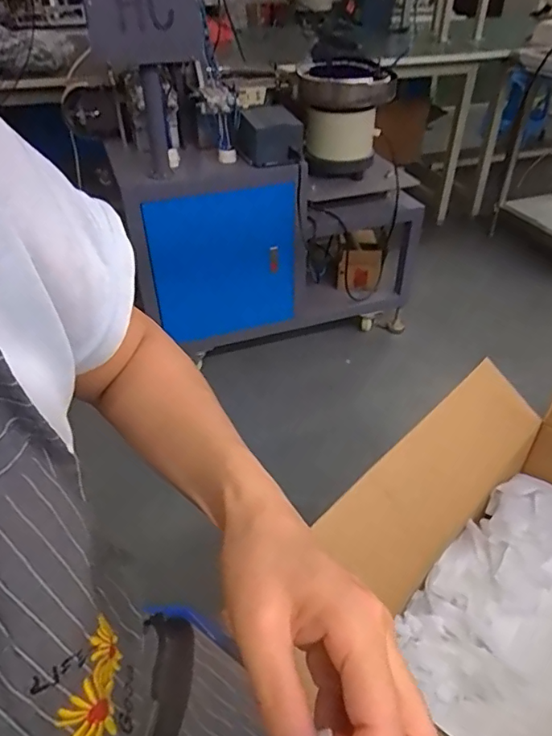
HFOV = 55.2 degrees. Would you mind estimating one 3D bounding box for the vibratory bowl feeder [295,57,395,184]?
[{"bbox_3d":[0.196,-0.723,1.554,0.267,0.273,0.285,4,39,4],"label":"vibratory bowl feeder"}]

